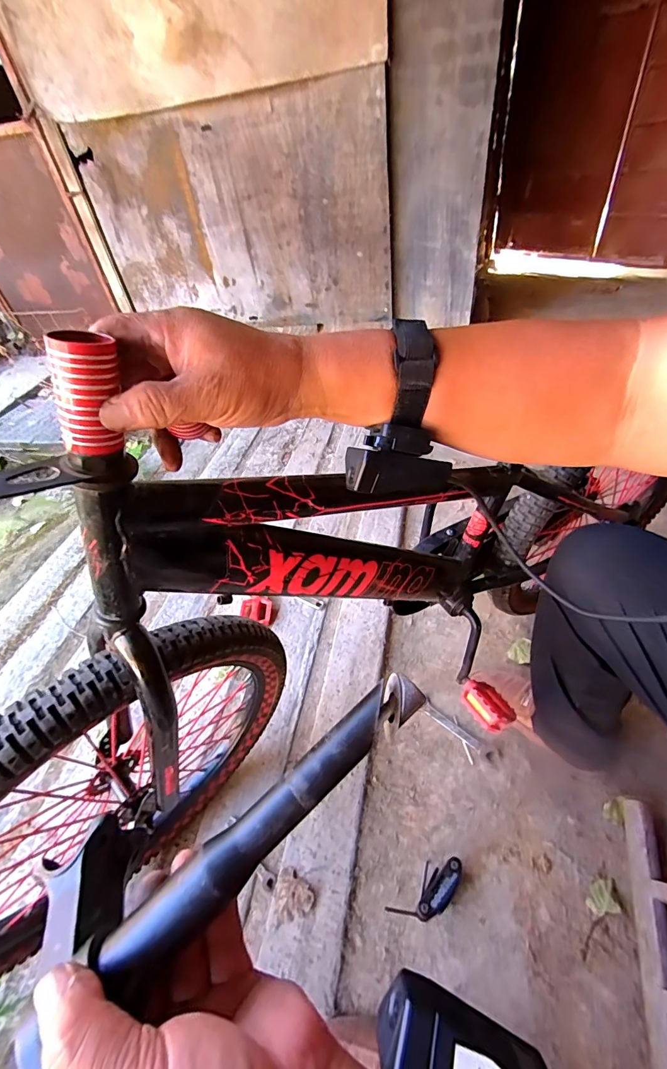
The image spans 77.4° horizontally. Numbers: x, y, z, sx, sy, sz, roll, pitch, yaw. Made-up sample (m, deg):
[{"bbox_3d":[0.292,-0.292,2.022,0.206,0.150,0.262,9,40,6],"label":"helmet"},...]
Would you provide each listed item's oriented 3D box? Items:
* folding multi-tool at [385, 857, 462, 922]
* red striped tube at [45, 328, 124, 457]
[{"bbox_3d":[0.141,0.529,0.618,0.119,0.047,0.056,-36,51,-25],"label":"folding multi-tool"},{"bbox_3d":[-0.138,-0.077,0.229,0.031,0.062,0.028,-13,37,-39],"label":"red striped tube"}]

